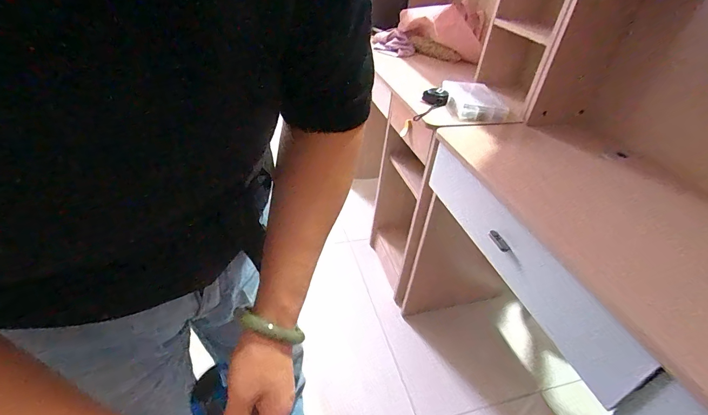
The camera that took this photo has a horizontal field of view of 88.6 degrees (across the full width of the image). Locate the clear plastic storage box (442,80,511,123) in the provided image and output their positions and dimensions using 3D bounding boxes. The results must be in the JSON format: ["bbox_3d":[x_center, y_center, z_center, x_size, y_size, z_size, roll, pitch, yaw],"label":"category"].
[{"bbox_3d":[0.342,-0.301,1.034,0.160,0.044,0.198,5,38,-3],"label":"clear plastic storage box"}]

